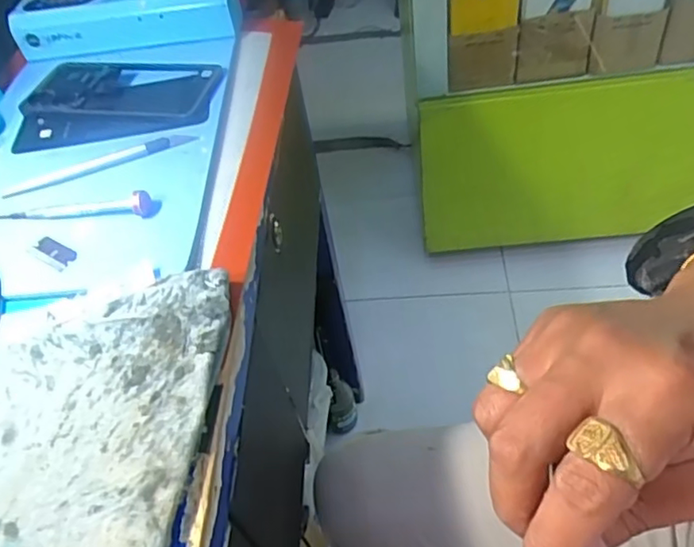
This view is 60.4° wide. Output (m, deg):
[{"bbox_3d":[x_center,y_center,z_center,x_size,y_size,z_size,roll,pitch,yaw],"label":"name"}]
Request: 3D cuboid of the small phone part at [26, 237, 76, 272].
[{"bbox_3d":[-0.200,-0.015,0.402,0.037,0.004,0.018,24,57,27],"label":"small phone part"}]

